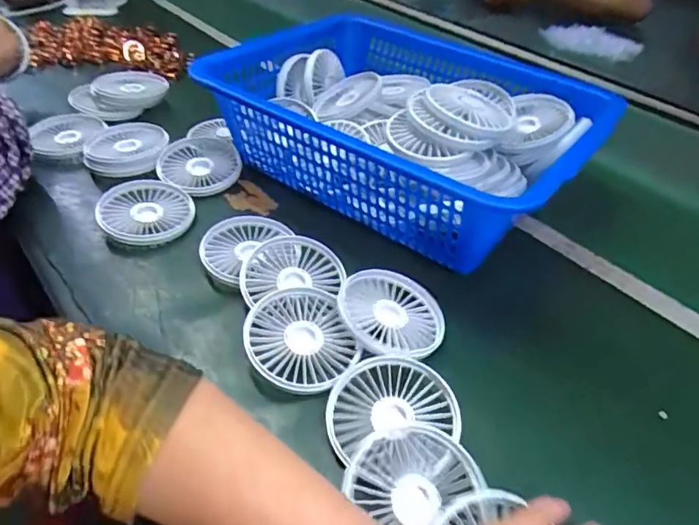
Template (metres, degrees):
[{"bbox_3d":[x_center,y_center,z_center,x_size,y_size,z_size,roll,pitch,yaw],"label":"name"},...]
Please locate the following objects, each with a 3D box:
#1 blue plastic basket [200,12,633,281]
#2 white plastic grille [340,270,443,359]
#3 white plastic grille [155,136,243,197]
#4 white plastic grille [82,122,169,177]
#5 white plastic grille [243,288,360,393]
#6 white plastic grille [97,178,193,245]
[{"bbox_3d":[0.053,-0.161,0.561,0.406,0.110,0.322,31,50,27],"label":"blue plastic basket"},{"bbox_3d":[0.039,0.041,0.409,0.084,0.015,0.089,1,43,-1],"label":"white plastic grille"},{"bbox_3d":[-0.167,-0.110,0.558,0.085,0.021,0.088,-6,44,-9],"label":"white plastic grille"},{"bbox_3d":[-0.254,-0.128,0.566,0.084,0.018,0.097,-5,43,-8],"label":"white plastic grille"},{"bbox_3d":[-0.037,0.059,0.382,0.080,0.018,0.086,1,43,-1],"label":"white plastic grille"},{"bbox_3d":[-0.202,-0.050,0.497,0.089,0.021,0.084,-17,46,-20],"label":"white plastic grille"}]

